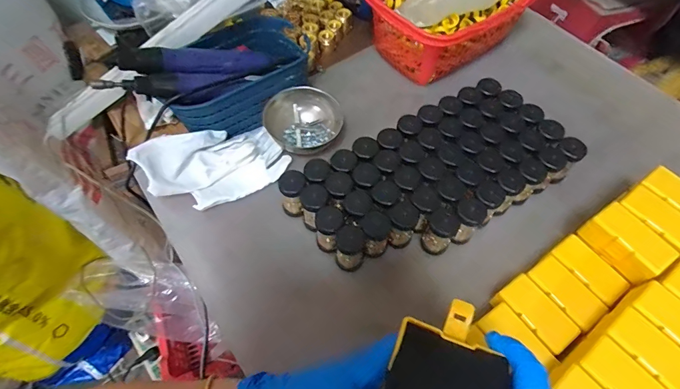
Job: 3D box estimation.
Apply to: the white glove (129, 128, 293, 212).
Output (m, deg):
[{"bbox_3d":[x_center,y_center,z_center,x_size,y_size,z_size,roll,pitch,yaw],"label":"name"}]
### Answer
[{"bbox_3d":[-0.171,-0.044,0.516,0.188,0.064,0.100,-24,63,-13],"label":"white glove"}]

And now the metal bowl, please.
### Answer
[{"bbox_3d":[-0.056,-0.110,0.562,0.115,0.045,0.105,0,60,0],"label":"metal bowl"}]

